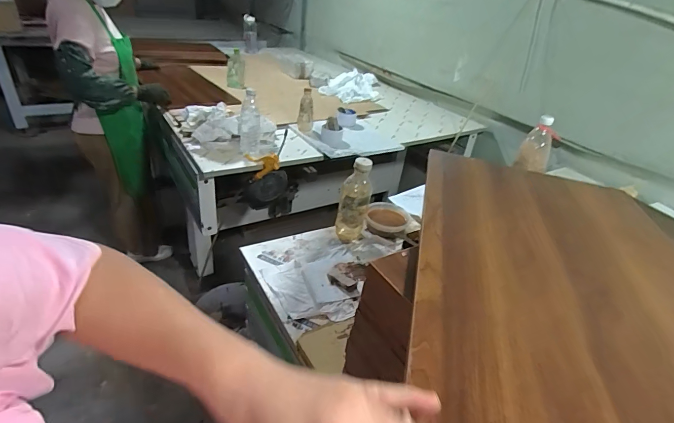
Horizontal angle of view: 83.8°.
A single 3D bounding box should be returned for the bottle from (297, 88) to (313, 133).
[{"bbox_3d":[-0.124,-0.399,1.491,0.058,0.158,0.053,9,32,3],"label":"bottle"}]

